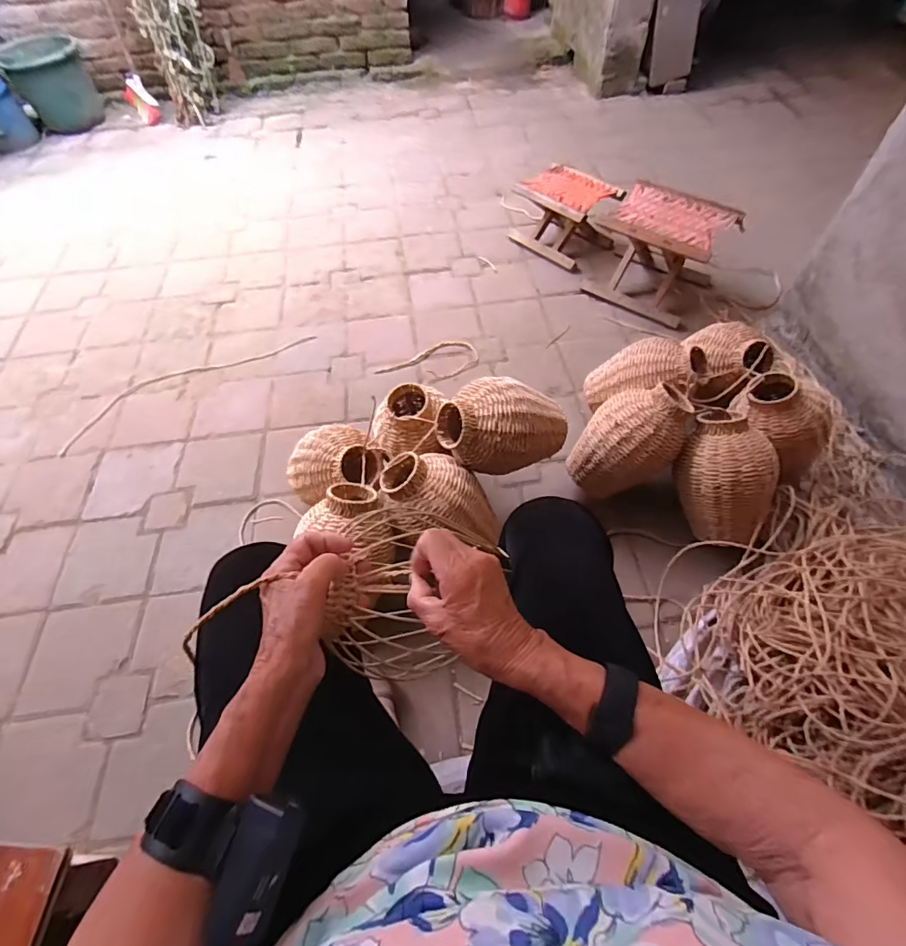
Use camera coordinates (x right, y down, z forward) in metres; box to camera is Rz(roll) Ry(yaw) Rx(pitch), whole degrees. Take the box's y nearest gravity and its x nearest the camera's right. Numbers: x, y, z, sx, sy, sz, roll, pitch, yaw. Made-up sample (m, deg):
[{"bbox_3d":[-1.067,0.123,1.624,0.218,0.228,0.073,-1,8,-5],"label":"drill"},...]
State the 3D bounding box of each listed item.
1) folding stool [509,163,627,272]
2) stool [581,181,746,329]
[{"bbox_3d":[0.371,-0.859,1.551,0.259,0.186,0.295,-34,63,-20],"label":"folding stool"},{"bbox_3d":[0.623,-0.666,1.389,0.318,0.234,0.304,36,64,21],"label":"stool"}]

